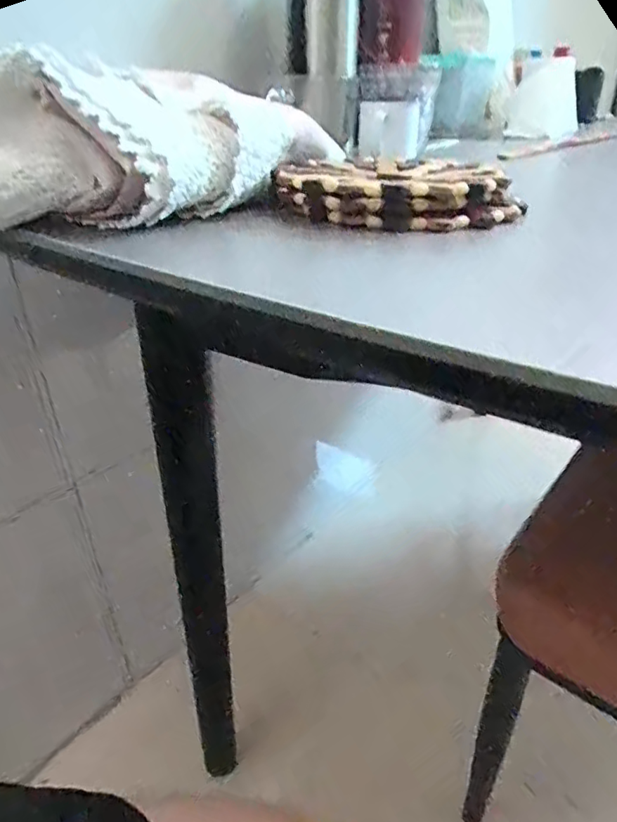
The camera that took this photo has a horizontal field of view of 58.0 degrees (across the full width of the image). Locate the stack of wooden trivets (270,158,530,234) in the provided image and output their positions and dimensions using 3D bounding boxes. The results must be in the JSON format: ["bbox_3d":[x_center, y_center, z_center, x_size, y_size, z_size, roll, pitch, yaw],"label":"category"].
[{"bbox_3d":[0.057,-0.155,0.383,0.150,0.031,0.141,-5,30,-8],"label":"stack of wooden trivets"}]

